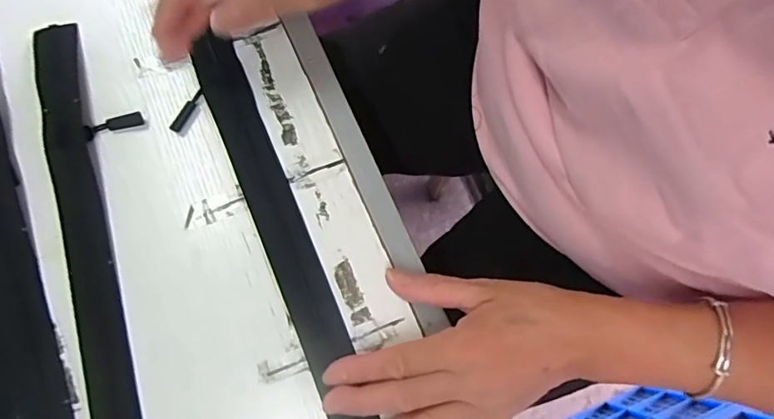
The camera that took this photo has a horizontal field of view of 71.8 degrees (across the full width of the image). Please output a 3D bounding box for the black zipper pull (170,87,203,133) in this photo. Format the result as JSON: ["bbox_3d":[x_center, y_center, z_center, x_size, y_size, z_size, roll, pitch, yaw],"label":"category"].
[{"bbox_3d":[-0.140,-0.069,0.373,0.008,0.004,0.035,31,79,5],"label":"black zipper pull"}]

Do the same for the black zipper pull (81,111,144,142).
[{"bbox_3d":[-0.189,-0.058,0.368,0.041,0.004,0.010,-18,80,-5],"label":"black zipper pull"}]

